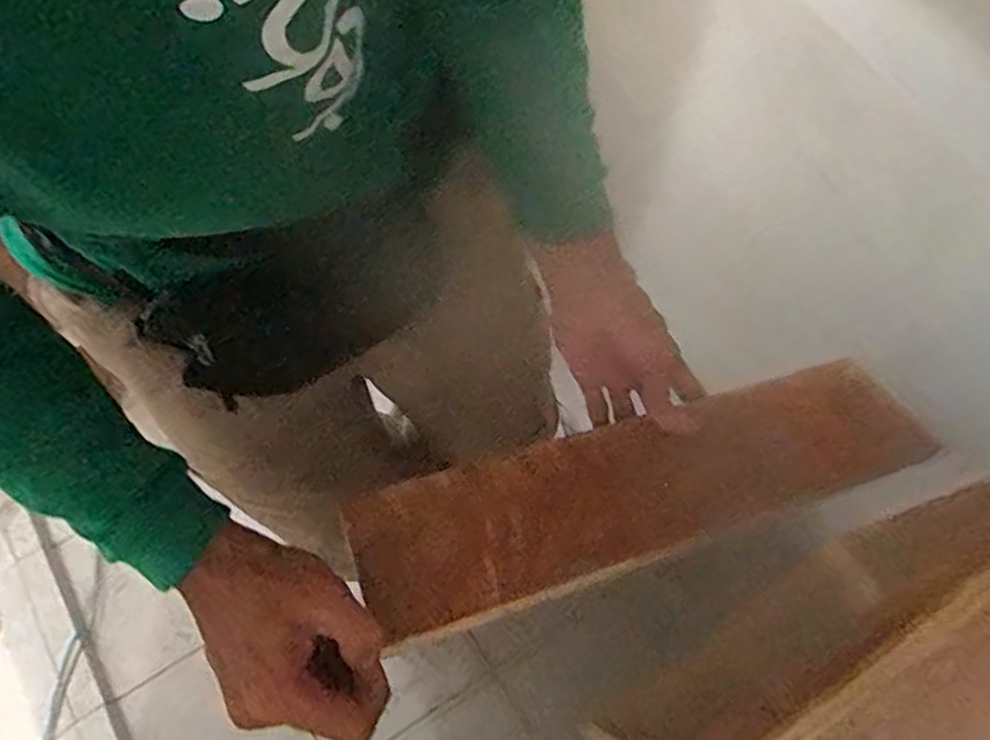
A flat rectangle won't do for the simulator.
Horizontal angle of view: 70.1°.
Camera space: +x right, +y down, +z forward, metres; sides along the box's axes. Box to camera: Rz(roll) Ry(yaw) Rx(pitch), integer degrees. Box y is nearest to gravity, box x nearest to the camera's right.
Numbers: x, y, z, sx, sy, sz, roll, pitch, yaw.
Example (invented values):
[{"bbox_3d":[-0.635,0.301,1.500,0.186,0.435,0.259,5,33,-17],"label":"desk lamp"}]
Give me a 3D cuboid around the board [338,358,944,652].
[{"bbox_3d":[0.125,0.080,0.534,0.462,0.010,0.112,-12,52,-23],"label":"board"}]

